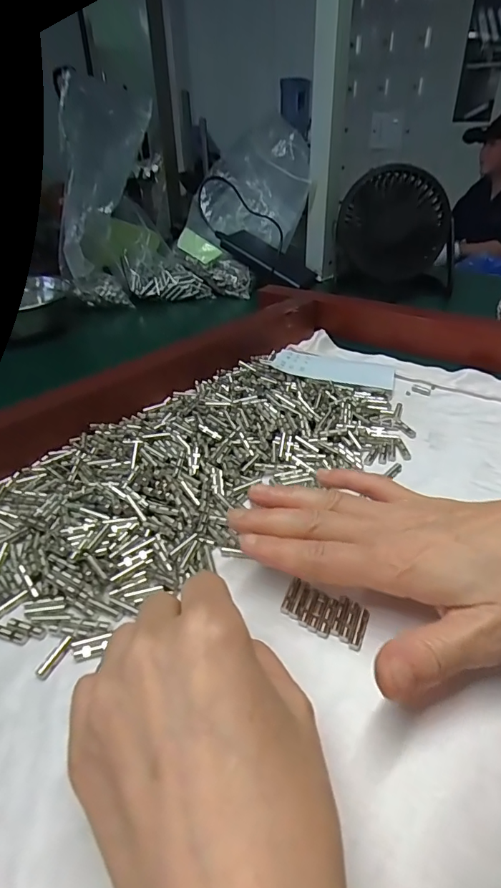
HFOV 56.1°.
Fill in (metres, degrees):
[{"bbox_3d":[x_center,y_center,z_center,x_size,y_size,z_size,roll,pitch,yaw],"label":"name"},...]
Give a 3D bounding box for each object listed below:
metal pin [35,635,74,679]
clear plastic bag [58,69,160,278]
[{"bbox_3d":[-0.088,0.096,0.213,0.005,0.004,0.020,18,41,24],"label":"metal pin"},{"bbox_3d":[-0.175,-0.307,0.555,0.124,0.179,0.069,-14,39,-15],"label":"clear plastic bag"}]

